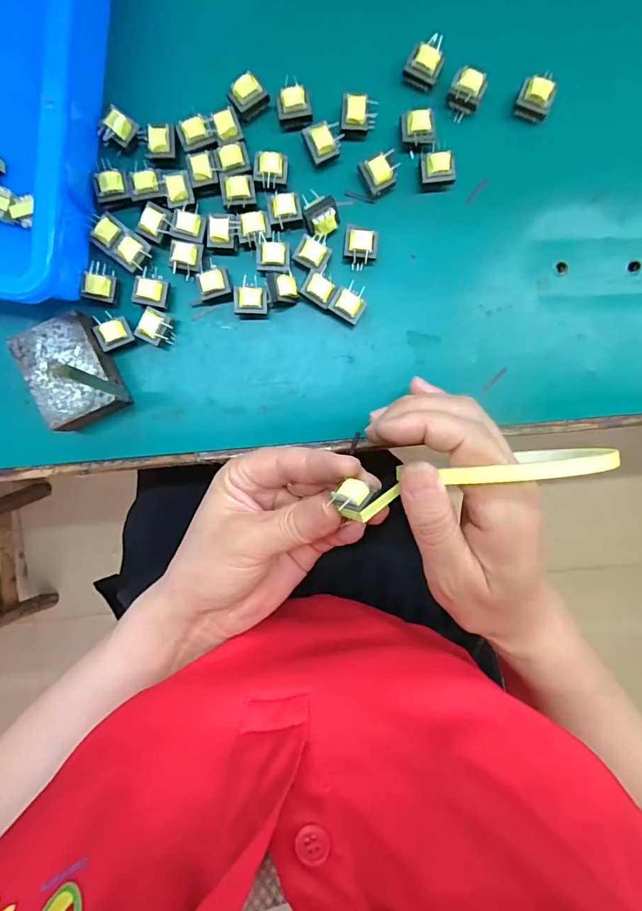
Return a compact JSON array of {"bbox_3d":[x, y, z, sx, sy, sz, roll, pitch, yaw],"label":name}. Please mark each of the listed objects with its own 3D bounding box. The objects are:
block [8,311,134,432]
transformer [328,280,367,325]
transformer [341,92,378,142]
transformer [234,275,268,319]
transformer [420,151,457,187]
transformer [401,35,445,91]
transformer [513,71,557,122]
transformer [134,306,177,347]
[{"bbox_3d":[-0.143,-0.048,0.268,0.041,0.026,0.058,-22,95,1],"label":"block"},{"bbox_3d":[0.017,-0.091,0.274,0.019,0.015,0.021,30,94,-4],"label":"transformer"},{"bbox_3d":[0.022,-0.193,0.262,0.021,0.015,0.017,-2,95,-1],"label":"transformer"},{"bbox_3d":[-0.041,-0.093,0.272,0.019,0.017,0.021,4,95,-1],"label":"transformer"},{"bbox_3d":[0.067,-0.165,0.264,0.019,0.013,0.015,-6,95,0],"label":"transformer"},{"bbox_3d":[0.059,-0.222,0.259,0.018,0.015,0.019,25,94,-3],"label":"transformer"},{"bbox_3d":[0.122,-0.203,0.260,0.019,0.013,0.017,18,95,-3],"label":"transformer"},{"bbox_3d":[-0.097,-0.075,0.273,0.017,0.017,0.018,26,94,-3],"label":"transformer"}]

